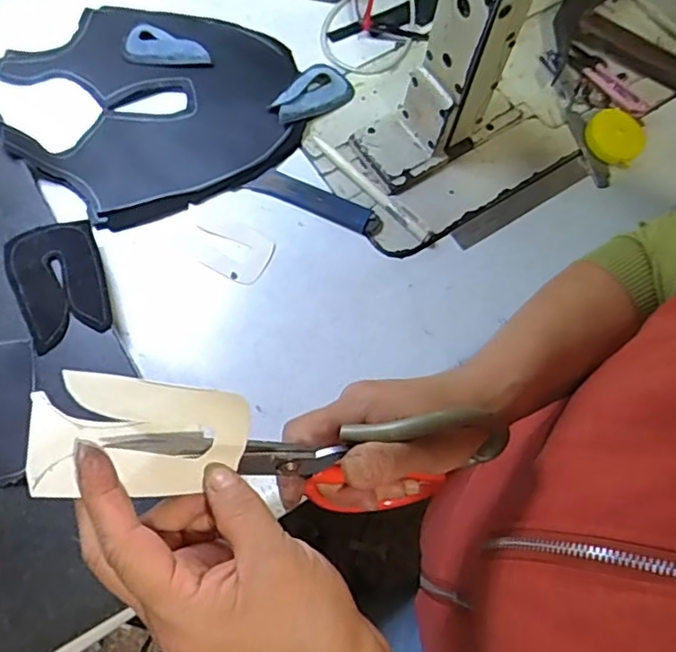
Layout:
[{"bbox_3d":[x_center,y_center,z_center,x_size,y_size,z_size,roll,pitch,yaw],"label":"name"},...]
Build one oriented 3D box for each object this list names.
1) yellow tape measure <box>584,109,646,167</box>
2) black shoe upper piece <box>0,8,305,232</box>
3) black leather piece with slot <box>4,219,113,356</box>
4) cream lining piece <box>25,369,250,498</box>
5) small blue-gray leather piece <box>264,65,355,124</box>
[{"bbox_3d":[0.237,-0.163,0.524,0.049,0.017,0.043,34,72,10],"label":"yellow tape measure"},{"bbox_3d":[-0.156,-0.199,0.518,0.229,0.022,0.211,1,69,-2],"label":"black shoe upper piece"},{"bbox_3d":[-0.201,-0.032,0.441,0.062,0.006,0.091,-20,72,-9],"label":"black leather piece with slot"},{"bbox_3d":[-0.080,0.046,0.251,0.084,0.023,0.046,5,97,-16],"label":"cream lining piece"},{"bbox_3d":[-0.023,-0.201,0.522,0.075,0.010,0.040,-39,76,-15],"label":"small blue-gray leather piece"}]

